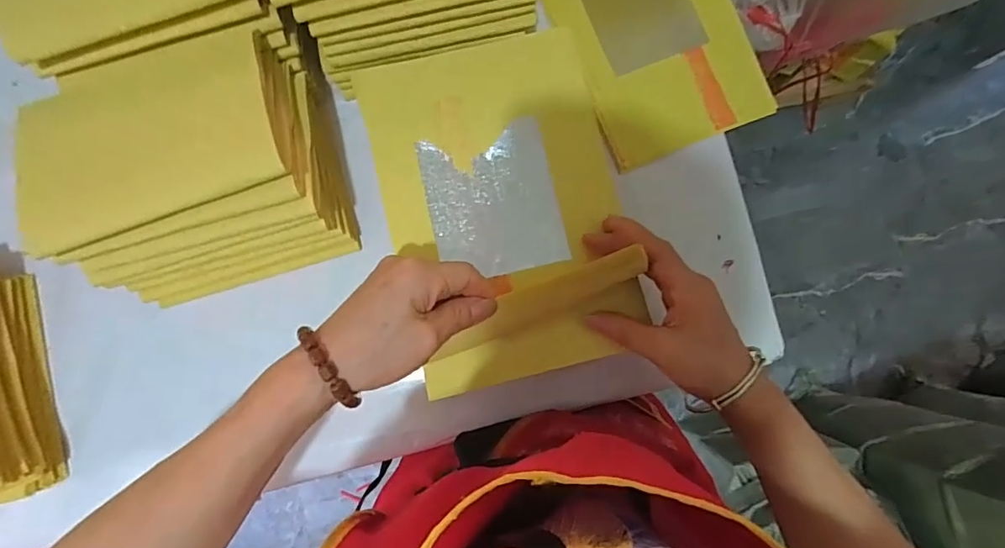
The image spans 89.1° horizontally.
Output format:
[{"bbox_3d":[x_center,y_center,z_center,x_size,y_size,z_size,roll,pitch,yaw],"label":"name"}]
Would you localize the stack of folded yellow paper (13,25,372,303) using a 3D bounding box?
[{"bbox_3d":[-0.212,-0.069,0.360,0.171,0.108,0.139,-16,85,-4],"label":"stack of folded yellow paper"}]

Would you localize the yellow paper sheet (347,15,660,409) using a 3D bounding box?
[{"bbox_3d":[0.001,-0.045,0.346,0.156,0.032,0.228,-14,85,-3],"label":"yellow paper sheet"}]

